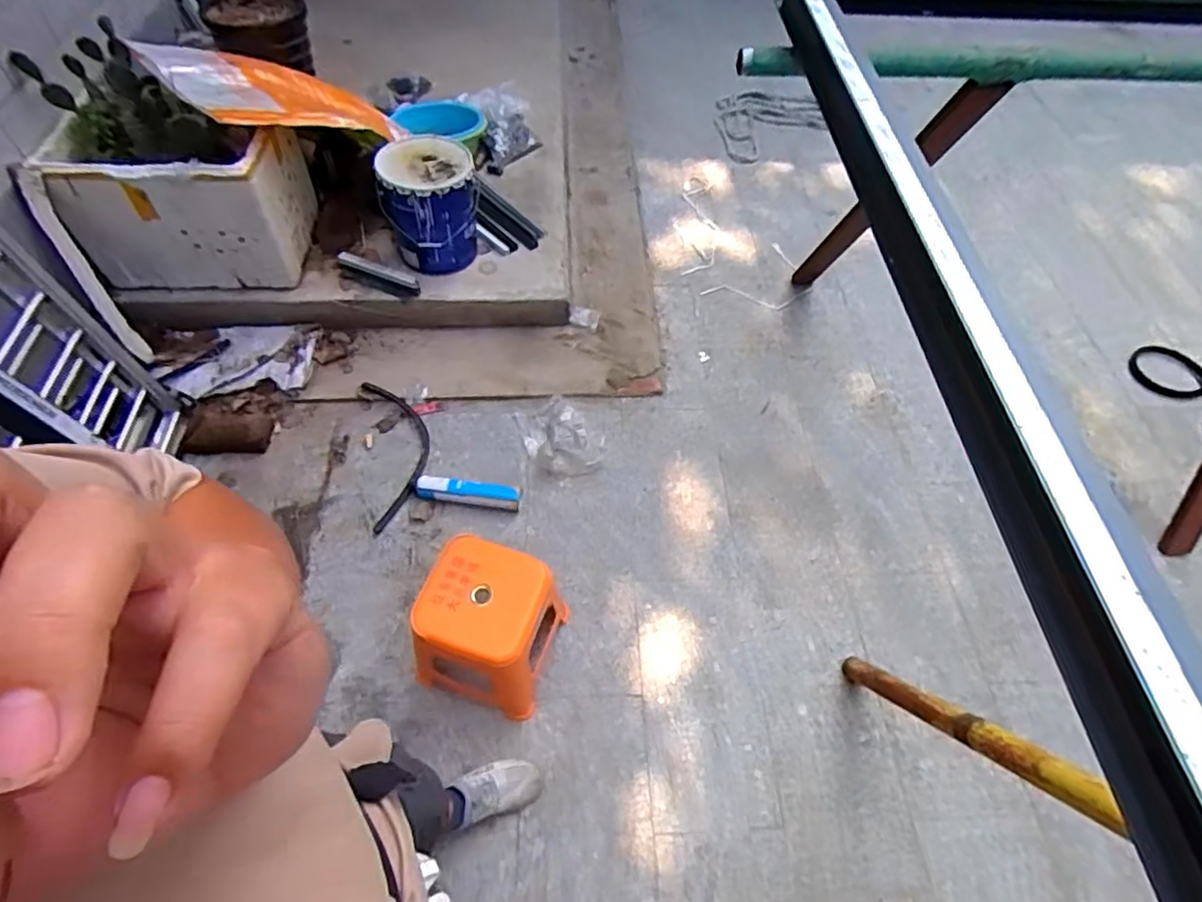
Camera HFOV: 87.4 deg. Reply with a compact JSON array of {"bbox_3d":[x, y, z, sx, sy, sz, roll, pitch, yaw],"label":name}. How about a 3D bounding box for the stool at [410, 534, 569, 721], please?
[{"bbox_3d":[-0.256,0.402,1.438,0.274,0.306,0.280,17,58,8],"label":"stool"}]

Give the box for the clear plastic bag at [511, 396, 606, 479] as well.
[{"bbox_3d":[-0.118,-0.047,1.919,0.236,0.042,0.294,-24,61,-17],"label":"clear plastic bag"}]

